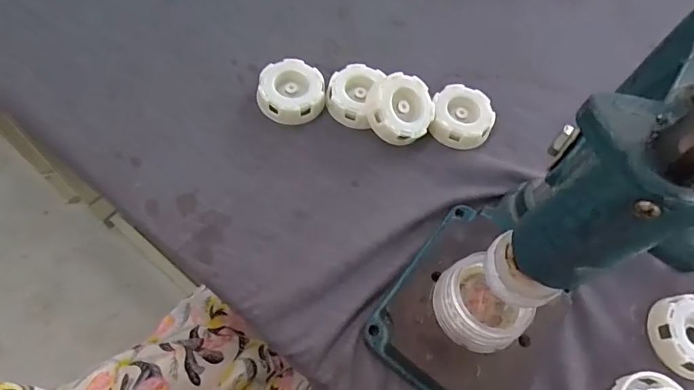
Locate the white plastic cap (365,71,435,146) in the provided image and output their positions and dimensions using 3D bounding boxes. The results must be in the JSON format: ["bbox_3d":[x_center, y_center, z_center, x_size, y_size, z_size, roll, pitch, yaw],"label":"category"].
[{"bbox_3d":[0.050,-0.081,0.438,0.062,0.022,0.062,2,81,-16],"label":"white plastic cap"}]

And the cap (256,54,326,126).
[{"bbox_3d":[-0.054,-0.104,0.456,0.064,0.025,0.069,1,74,-2],"label":"cap"}]

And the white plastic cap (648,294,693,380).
[{"bbox_3d":[0.284,0.113,0.373,0.065,0.021,0.061,1,74,-2],"label":"white plastic cap"}]

